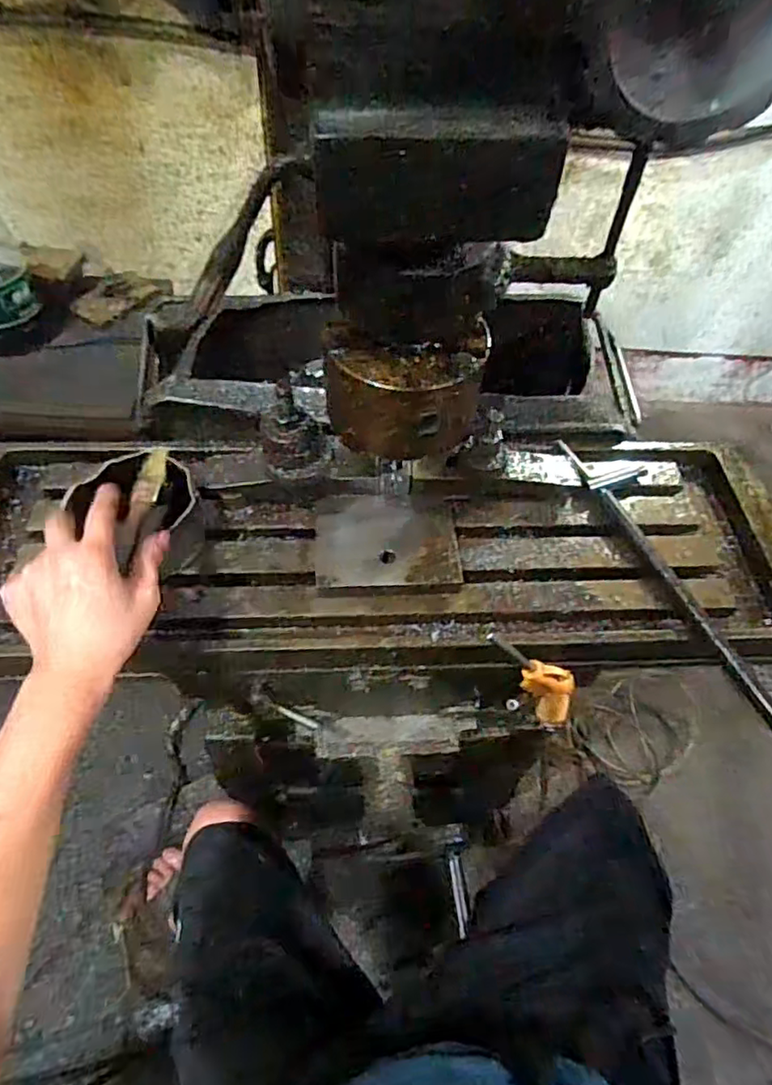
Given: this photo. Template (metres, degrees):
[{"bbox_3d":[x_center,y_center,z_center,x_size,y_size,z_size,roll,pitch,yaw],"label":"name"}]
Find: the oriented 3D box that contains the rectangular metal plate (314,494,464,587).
[{"bbox_3d":[0.001,-0.003,0.555,0.127,0.011,0.092,0,55,-5],"label":"rectangular metal plate"}]

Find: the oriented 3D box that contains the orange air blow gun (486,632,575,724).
[{"bbox_3d":[0.128,0.109,0.523,0.035,0.124,0.029,-7,42,44],"label":"orange air blow gun"}]

